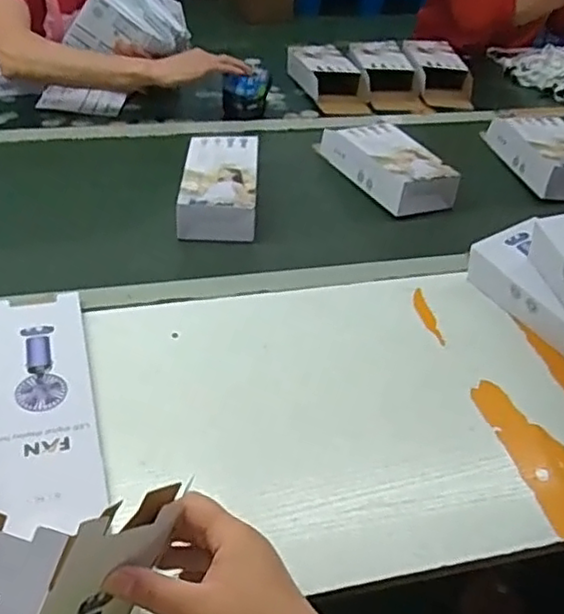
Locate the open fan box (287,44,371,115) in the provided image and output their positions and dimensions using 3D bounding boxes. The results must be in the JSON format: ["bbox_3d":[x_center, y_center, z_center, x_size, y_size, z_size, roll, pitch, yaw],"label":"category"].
[{"bbox_3d":[0.079,-0.427,1.211,0.111,0.056,0.208,-9,42,-15],"label":"open fan box"}]

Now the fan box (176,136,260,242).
[{"bbox_3d":[-0.082,-0.161,0.875,0.106,0.060,0.182,3,40,-2],"label":"fan box"}]

